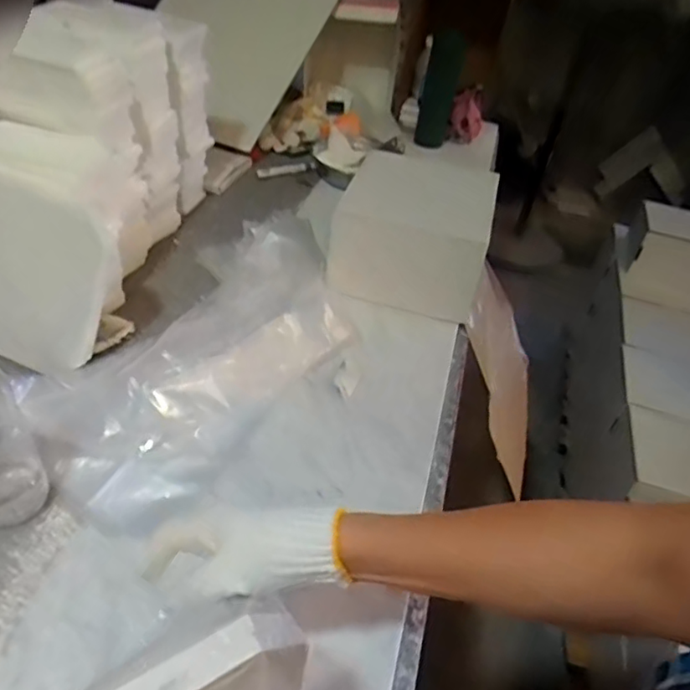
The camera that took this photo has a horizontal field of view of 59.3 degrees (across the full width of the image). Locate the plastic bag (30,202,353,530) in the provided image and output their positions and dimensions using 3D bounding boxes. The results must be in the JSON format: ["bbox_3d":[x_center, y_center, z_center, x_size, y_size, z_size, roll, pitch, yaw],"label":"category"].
[{"bbox_3d":[-0.158,-0.021,0.750,0.269,0.056,0.523,24,43,20],"label":"plastic bag"}]

